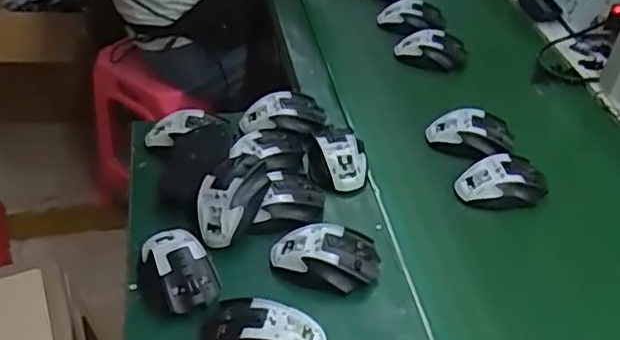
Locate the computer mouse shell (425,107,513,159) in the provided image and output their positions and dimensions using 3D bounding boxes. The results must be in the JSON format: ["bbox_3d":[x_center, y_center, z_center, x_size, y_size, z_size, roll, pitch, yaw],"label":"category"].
[{"bbox_3d":[0.220,-0.046,0.863,0.117,0.038,0.079,9,44,0],"label":"computer mouse shell"}]

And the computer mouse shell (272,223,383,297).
[{"bbox_3d":[0.018,0.092,0.692,0.117,0.032,0.067,12,44,3],"label":"computer mouse shell"}]

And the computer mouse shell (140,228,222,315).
[{"bbox_3d":[-0.144,0.102,0.678,0.073,0.030,0.103,-17,46,-19],"label":"computer mouse shell"}]

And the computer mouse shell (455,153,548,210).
[{"bbox_3d":[0.242,0.015,0.795,0.114,0.034,0.071,-4,45,-13],"label":"computer mouse shell"}]

